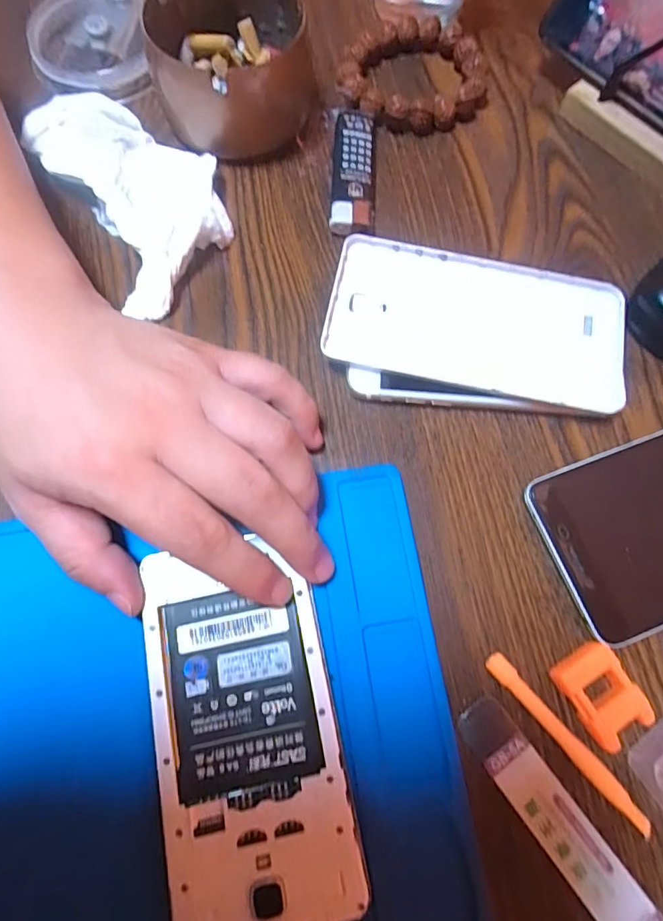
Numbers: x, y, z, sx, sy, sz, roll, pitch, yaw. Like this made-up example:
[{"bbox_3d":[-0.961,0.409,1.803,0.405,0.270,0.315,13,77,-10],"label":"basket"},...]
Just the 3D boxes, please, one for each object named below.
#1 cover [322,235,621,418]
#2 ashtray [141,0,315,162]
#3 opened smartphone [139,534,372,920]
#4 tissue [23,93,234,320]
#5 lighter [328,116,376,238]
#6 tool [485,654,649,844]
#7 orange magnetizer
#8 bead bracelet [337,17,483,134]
[{"bbox_3d":[0.074,-0.067,0.245,0.148,0.015,0.072,10,73,2],"label":"cover"},{"bbox_3d":[-0.054,-0.221,0.273,0.089,0.045,0.088,-15,74,-5],"label":"ashtray"},{"bbox_3d":[-0.033,0.104,0.189,0.069,0.005,0.135,-11,74,-4],"label":"opened smartphone"},{"bbox_3d":[-0.103,-0.146,0.262,0.075,0.021,0.137,-32,76,-10],"label":"tissue"},{"bbox_3d":[0.012,-0.161,0.273,0.023,0.011,0.080,3,73,0],"label":"lighter"},{"bbox_3d":[0.095,0.112,0.195,0.009,0.006,0.082,-41,78,-12],"label":"tool"},{"bbox_3d":[0.109,0.095,0.198,0.026,0.013,0.035,-32,76,-10],"label":"orange magnetizer"},{"bbox_3d":[0.051,-0.236,0.295,0.082,0.015,0.079,0,73,-1],"label":"bead bracelet"}]

